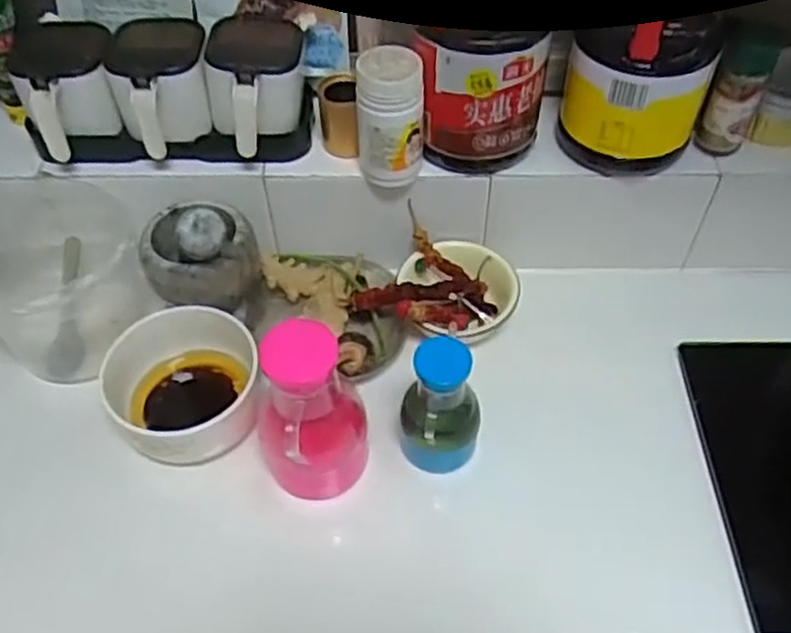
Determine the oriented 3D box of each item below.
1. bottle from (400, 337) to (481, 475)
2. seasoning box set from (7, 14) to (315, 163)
[{"bbox_3d":[0.034,0.076,0.573,0.052,0.124,0.055,-1,52,1],"label":"bottle"},{"bbox_3d":[-0.201,-0.193,0.639,0.244,0.084,0.111,0,52,1],"label":"seasoning box set"}]

